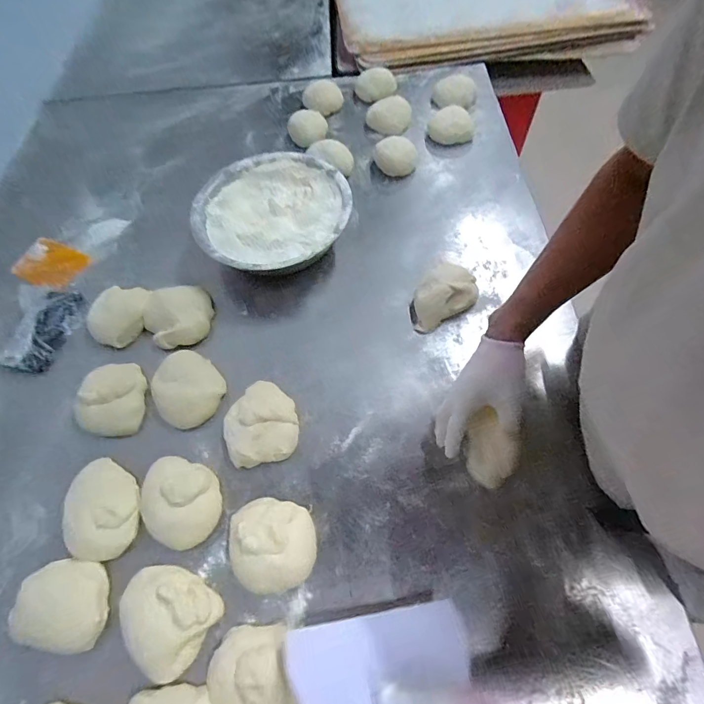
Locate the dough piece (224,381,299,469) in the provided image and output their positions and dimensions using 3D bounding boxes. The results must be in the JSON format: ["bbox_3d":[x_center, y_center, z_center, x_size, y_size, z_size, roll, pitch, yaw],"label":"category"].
[{"bbox_3d":[-0.139,0.100,0.595,0.107,0.037,0.136,-15,62,-5],"label":"dough piece"}]

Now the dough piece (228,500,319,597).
[{"bbox_3d":[-0.106,0.250,0.514,0.117,0.039,0.113,-1,62,3],"label":"dough piece"}]

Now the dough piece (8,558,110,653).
[{"bbox_3d":[-0.361,0.317,0.491,0.108,0.041,0.096,4,63,5],"label":"dough piece"}]

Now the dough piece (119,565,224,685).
[{"bbox_3d":[-0.232,0.326,0.484,0.124,0.036,0.103,30,68,17],"label":"dough piece"}]

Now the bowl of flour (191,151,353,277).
[{"bbox_3d":[-0.145,-0.248,0.749,0.275,0.095,0.270,-1,62,3],"label":"bowl of flour"}]

